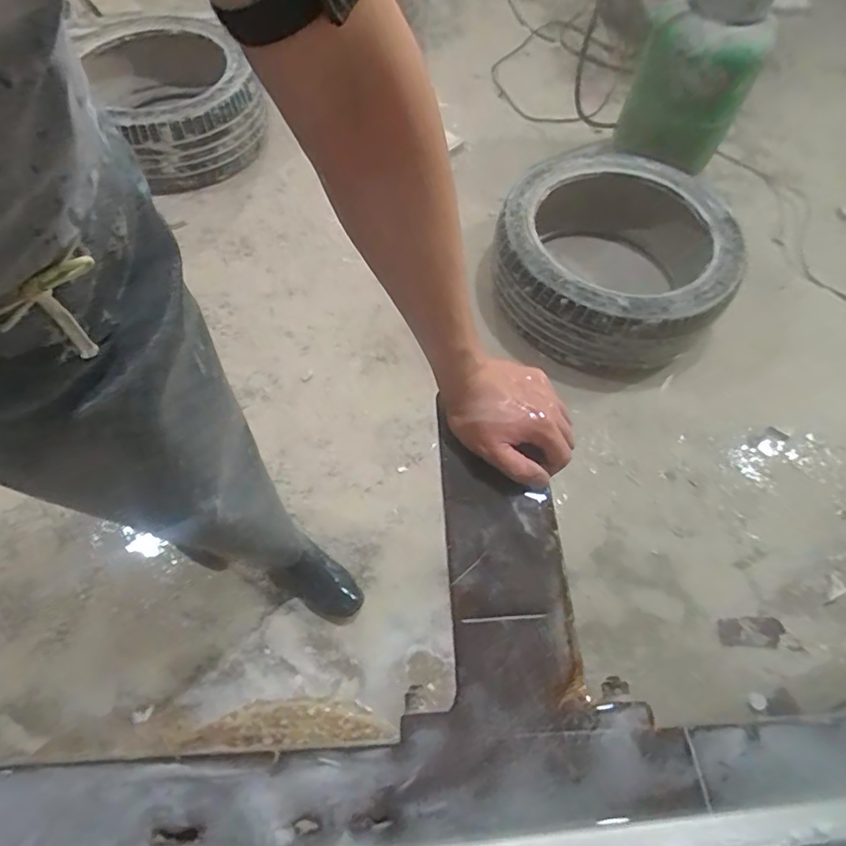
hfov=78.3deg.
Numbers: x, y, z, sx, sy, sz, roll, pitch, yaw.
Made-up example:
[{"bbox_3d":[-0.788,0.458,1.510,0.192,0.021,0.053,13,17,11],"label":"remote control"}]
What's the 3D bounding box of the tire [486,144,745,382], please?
[{"bbox_3d":[0.501,-0.447,1.431,0.618,0.284,0.626,1,59,-1],"label":"tire"}]

